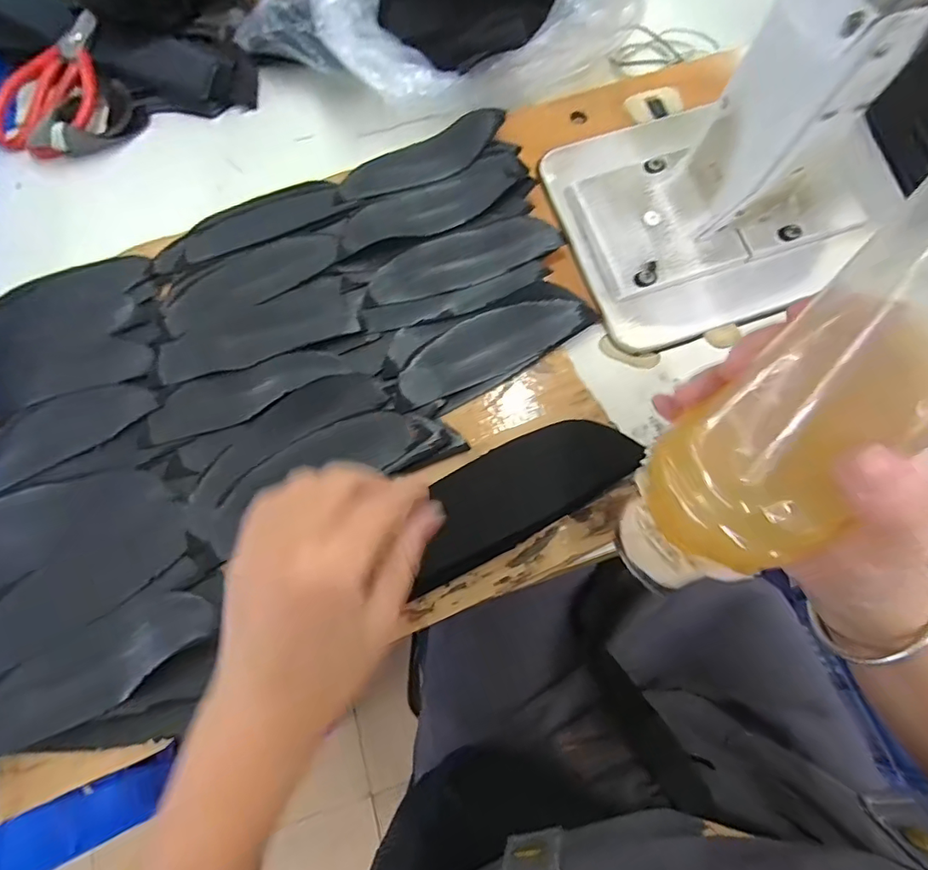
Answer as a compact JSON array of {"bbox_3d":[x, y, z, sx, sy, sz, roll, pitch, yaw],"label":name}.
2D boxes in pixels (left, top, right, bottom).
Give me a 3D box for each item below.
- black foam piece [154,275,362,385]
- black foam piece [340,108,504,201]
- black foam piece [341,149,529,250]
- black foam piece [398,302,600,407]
[{"bbox_3d":[-0.145,-0.074,0.356,0.141,0.006,0.051,-21,64,-8],"label":"black foam piece"},{"bbox_3d":[-0.035,-0.223,0.403,0.133,0.016,0.062,-20,63,7],"label":"black foam piece"},{"bbox_3d":[-0.025,-0.176,0.382,0.141,0.008,0.045,-23,76,2],"label":"black foam piece"},{"bbox_3d":[0.020,-0.065,0.346,0.138,0.006,0.046,-27,65,-11],"label":"black foam piece"}]

